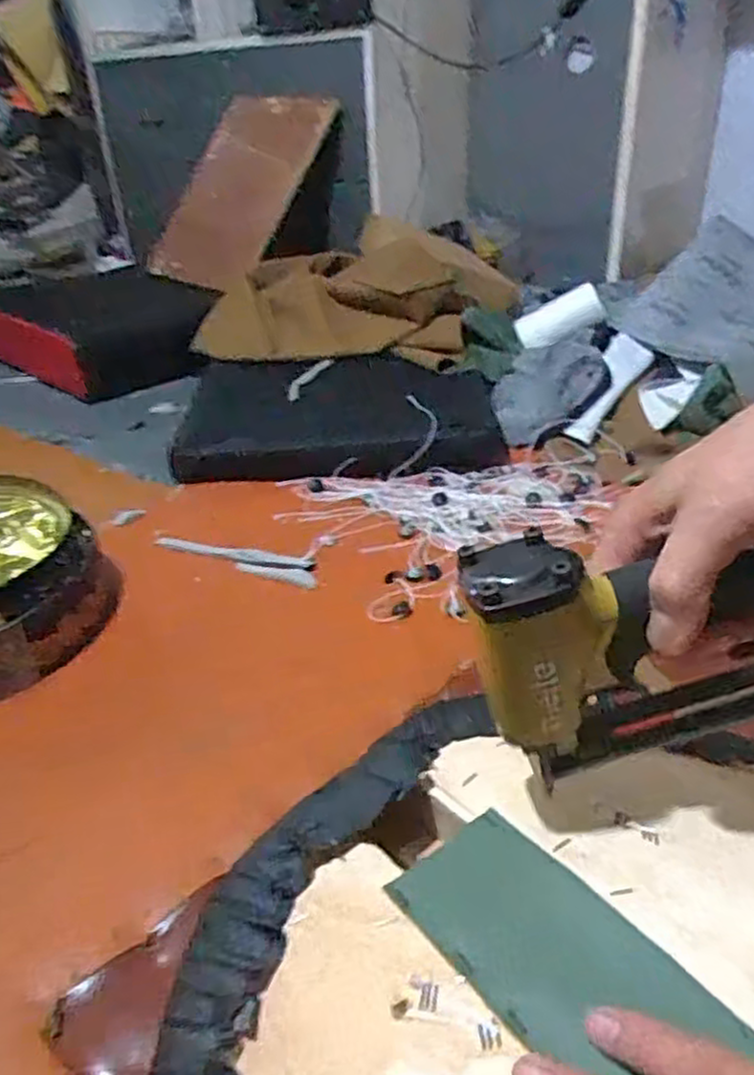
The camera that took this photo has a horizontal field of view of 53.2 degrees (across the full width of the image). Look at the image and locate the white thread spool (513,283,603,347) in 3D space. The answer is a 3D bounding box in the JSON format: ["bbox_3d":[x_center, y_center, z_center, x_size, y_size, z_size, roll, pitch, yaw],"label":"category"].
[{"bbox_3d":[0.282,-0.339,1.162,0.135,0.045,0.064,-27,32,5],"label":"white thread spool"}]

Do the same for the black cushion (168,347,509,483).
[{"bbox_3d":[-0.051,-0.178,1.075,0.439,0.084,0.268,-1,31,0],"label":"black cushion"}]

